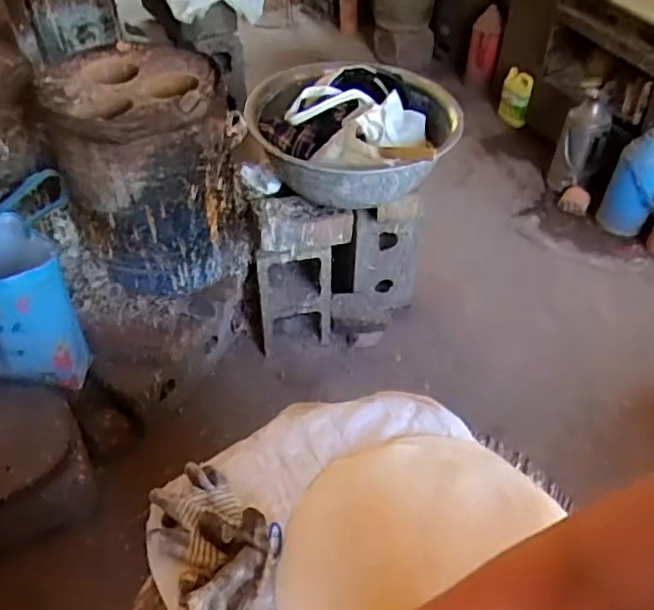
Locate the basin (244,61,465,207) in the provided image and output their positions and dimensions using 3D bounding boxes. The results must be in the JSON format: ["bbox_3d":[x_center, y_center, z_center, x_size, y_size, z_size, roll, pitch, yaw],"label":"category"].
[{"bbox_3d":[0.071,-0.426,1.553,0.494,0.205,0.494,1,44,-1],"label":"basin"}]

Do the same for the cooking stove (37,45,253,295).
[{"bbox_3d":[-0.400,-0.301,1.440,0.394,0.452,0.355,-8,44,-10],"label":"cooking stove"}]

